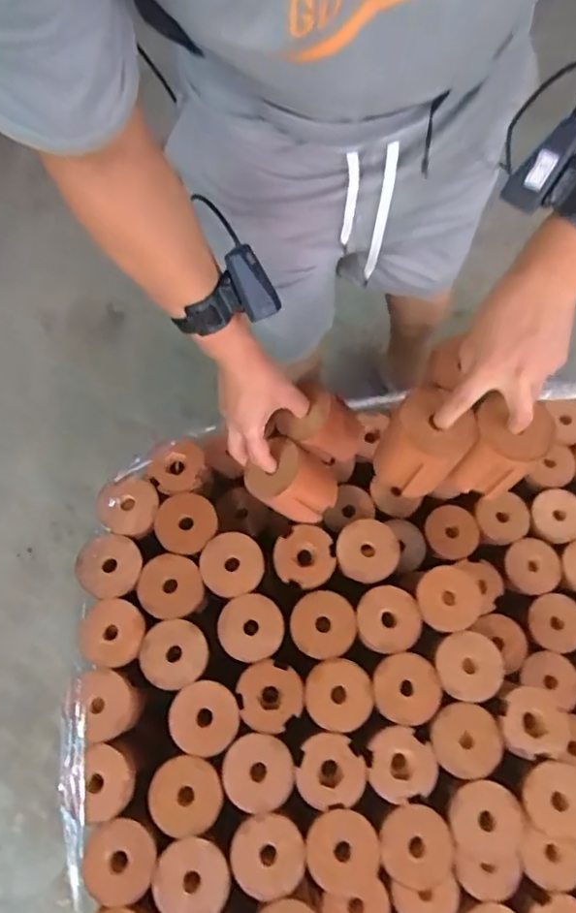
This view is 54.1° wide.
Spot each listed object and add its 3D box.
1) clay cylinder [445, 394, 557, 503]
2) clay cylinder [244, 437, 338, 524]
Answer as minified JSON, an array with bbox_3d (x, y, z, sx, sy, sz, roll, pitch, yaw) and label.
[{"bbox_3d":[0.214,-0.006,0.578,0.071,0.097,0.065,26,65,9],"label":"clay cylinder"},{"bbox_3d":[0.007,0.033,0.694,0.080,0.105,0.073,-50,52,0],"label":"clay cylinder"}]

